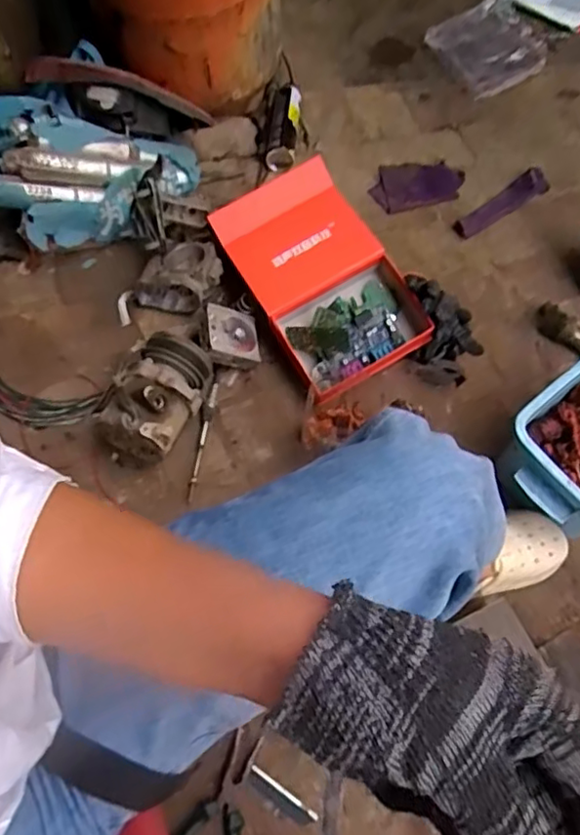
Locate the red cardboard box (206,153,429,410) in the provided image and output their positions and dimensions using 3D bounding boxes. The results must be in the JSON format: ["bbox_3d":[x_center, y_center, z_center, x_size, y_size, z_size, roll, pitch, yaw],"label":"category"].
[{"bbox_3d":[0.043,-0.219,0.969,0.224,0.068,0.360,-36,80,0],"label":"red cardboard box"}]

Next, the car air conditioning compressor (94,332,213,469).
[{"bbox_3d":[-0.189,-0.026,0.884,0.114,0.099,0.193,16,64,4],"label":"car air conditioning compressor"}]

